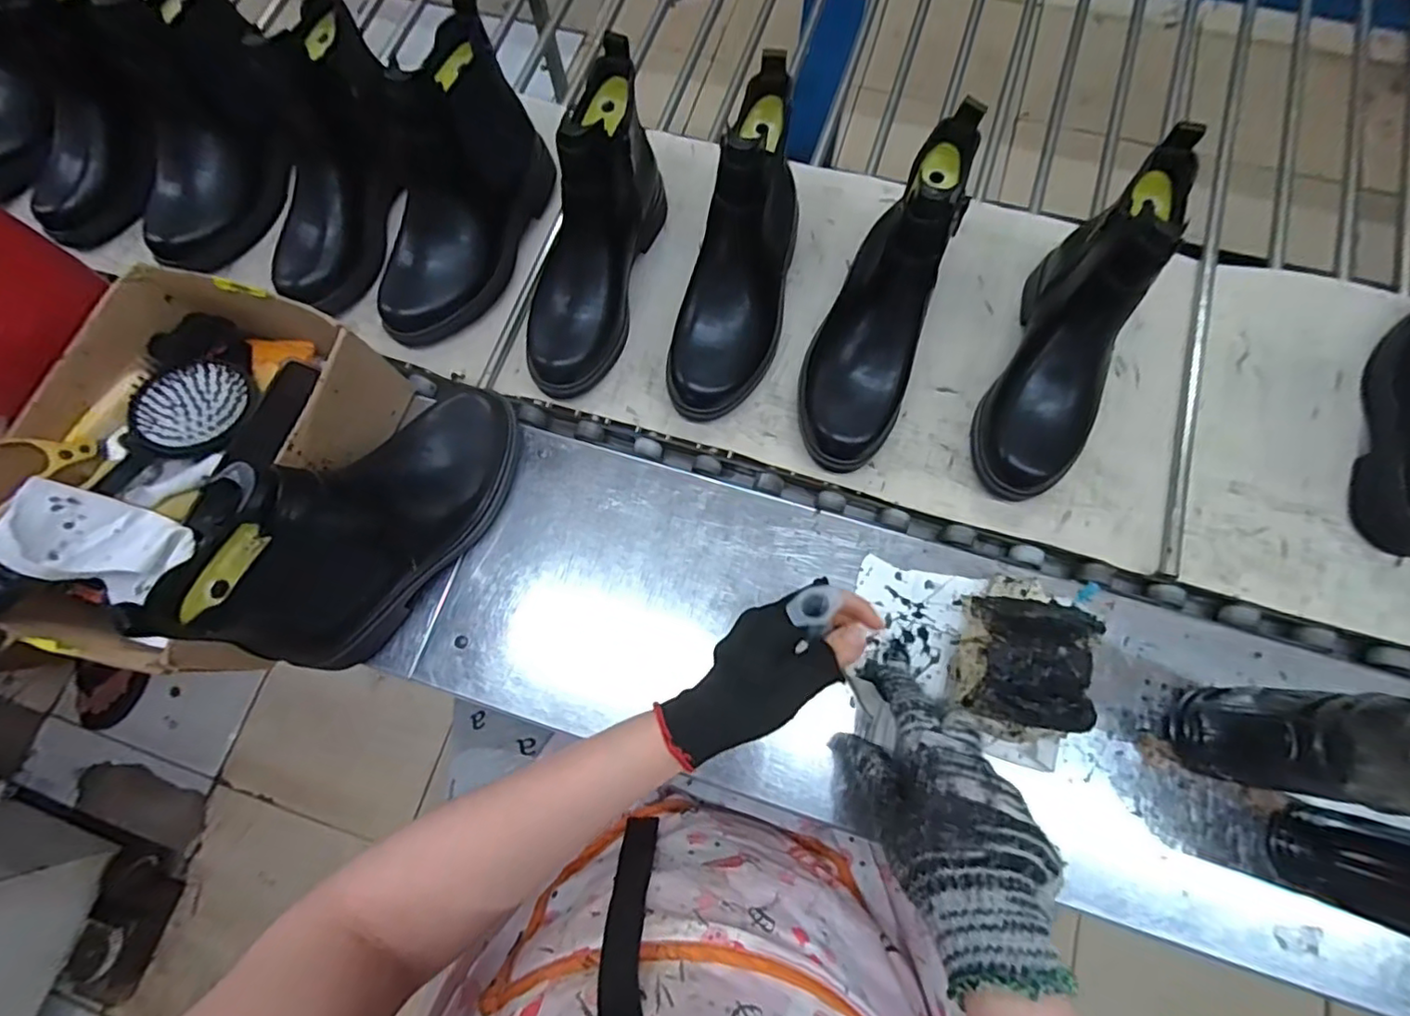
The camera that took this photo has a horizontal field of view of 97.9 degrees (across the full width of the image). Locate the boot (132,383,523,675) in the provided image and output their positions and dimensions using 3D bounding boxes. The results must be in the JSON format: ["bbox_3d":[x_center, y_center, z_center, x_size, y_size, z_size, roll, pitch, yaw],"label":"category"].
[{"bbox_3d":[-0.237,-0.001,0.444,0.083,0.165,0.246,29,78,12],"label":"boot"}]

